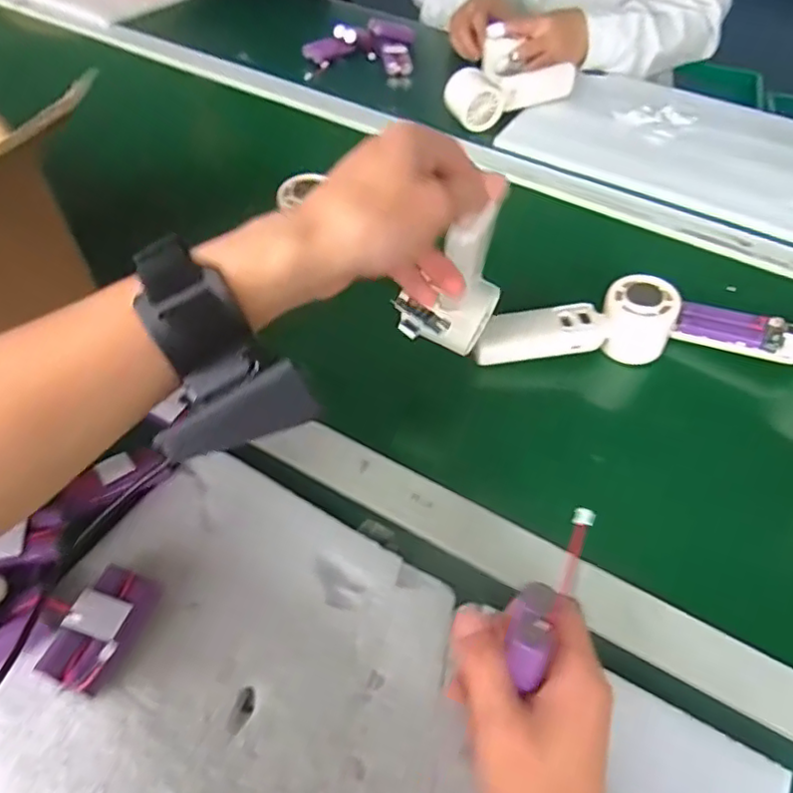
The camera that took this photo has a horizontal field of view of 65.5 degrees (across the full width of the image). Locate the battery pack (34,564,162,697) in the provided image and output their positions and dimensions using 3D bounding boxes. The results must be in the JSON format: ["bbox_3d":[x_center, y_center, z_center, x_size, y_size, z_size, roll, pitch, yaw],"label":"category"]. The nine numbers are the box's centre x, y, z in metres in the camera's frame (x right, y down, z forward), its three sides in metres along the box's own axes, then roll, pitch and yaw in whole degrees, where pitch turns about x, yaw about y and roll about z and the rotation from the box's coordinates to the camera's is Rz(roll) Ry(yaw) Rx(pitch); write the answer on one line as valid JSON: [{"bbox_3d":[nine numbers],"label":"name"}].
[{"bbox_3d":[-0.166,0.128,0.344,0.036,0.018,0.064,18,60,13],"label":"battery pack"}]

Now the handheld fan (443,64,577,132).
[{"bbox_3d":[0.142,-0.388,0.776,0.167,0.050,0.059,-26,61,-14],"label":"handheld fan"}]

